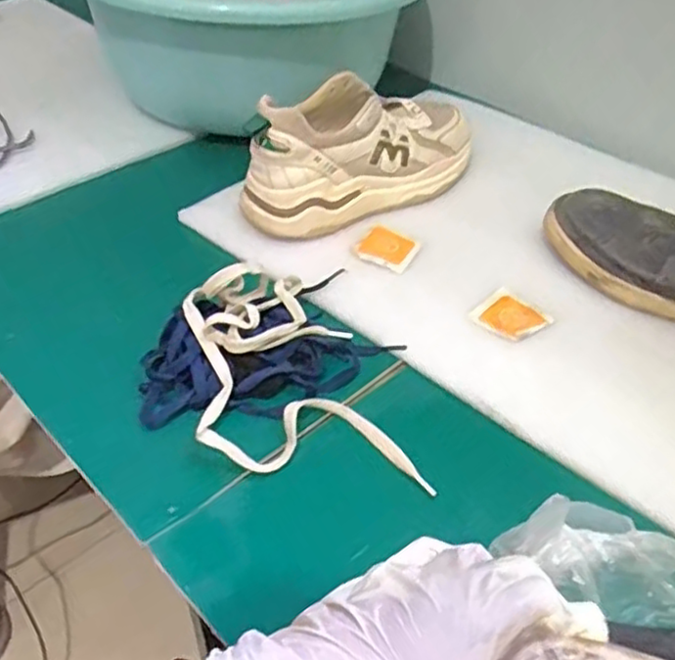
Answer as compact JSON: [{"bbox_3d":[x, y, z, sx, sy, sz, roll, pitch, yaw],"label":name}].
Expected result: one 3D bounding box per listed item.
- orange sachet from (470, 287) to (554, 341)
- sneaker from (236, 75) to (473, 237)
[{"bbox_3d":[0.128,-0.011,0.511,0.044,0.004,0.046,-33,53,-32],"label":"orange sachet"},{"bbox_3d":[0.023,-0.161,0.604,0.235,0.095,0.083,-25,49,-26],"label":"sneaker"}]

